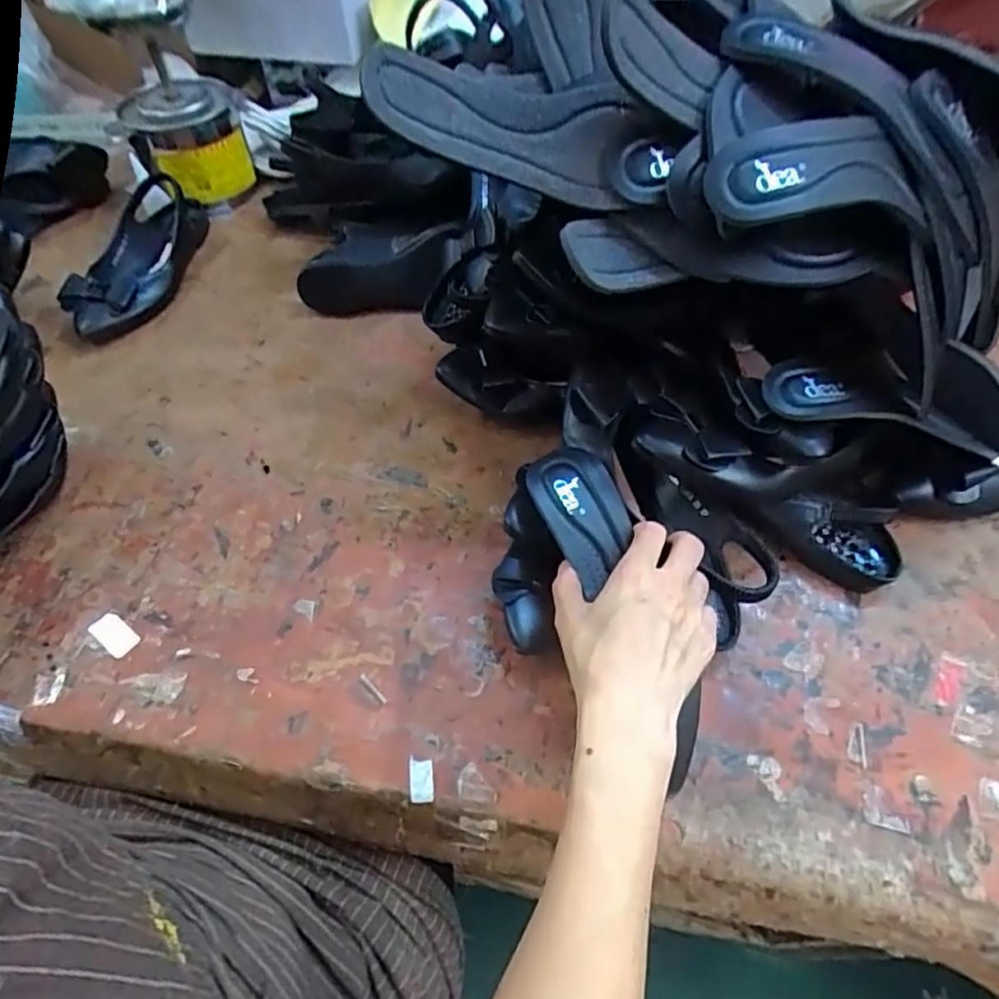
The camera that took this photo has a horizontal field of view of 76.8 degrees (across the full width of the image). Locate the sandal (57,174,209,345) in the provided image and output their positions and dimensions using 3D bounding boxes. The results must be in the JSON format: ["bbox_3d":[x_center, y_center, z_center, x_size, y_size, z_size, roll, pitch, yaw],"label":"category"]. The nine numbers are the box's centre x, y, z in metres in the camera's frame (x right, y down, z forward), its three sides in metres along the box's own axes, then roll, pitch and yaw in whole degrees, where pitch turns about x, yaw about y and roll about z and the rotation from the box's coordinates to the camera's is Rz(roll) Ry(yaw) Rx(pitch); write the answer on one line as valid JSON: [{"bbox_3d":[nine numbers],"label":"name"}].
[{"bbox_3d":[-0.428,-0.289,0.754,0.095,0.057,0.242,4,55,7],"label":"sandal"}]

